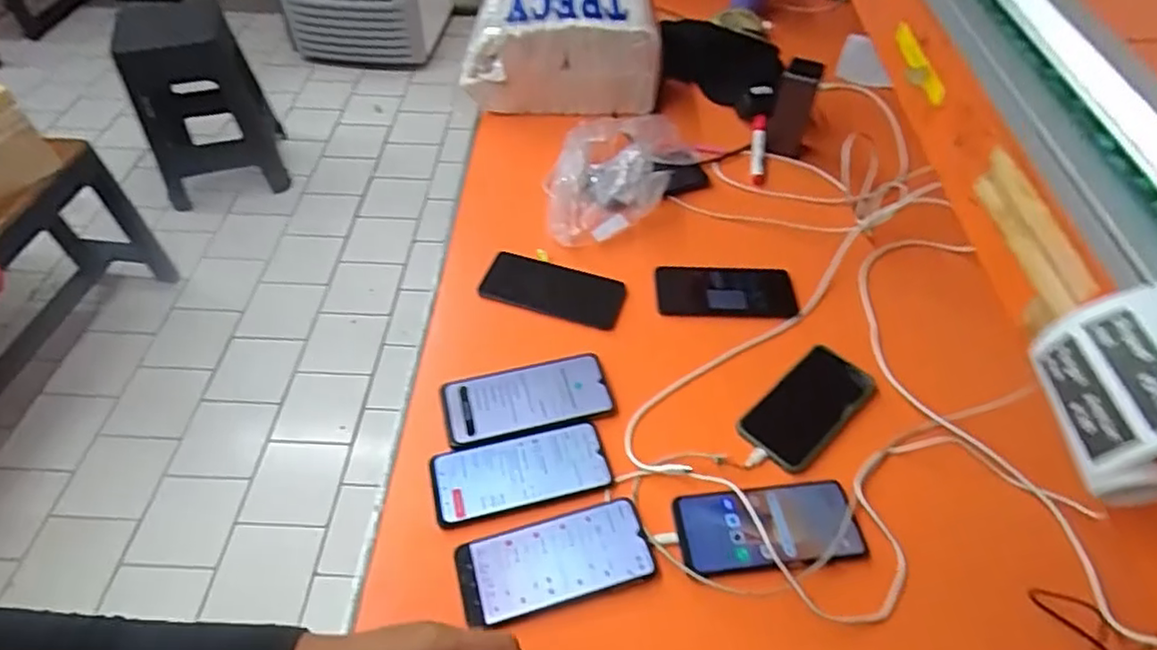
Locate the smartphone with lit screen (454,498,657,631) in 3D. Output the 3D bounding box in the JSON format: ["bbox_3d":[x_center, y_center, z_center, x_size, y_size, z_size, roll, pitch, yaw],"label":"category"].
[{"bbox_3d":[-0.019,0.205,0.565,0.165,0.008,0.074,-12,51,-13],"label":"smartphone with lit screen"}]

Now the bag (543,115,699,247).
[{"bbox_3d":[0.057,-0.194,0.858,0.185,0.080,0.190,5,50,1],"label":"bag"}]

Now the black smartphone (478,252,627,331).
[{"bbox_3d":[-0.029,-0.043,0.777,0.165,0.014,0.071,17,61,8],"label":"black smartphone"}]

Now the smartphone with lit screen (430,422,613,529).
[{"bbox_3d":[-0.055,0.140,0.621,0.165,0.012,0.076,-12,51,-12],"label":"smartphone with lit screen"}]

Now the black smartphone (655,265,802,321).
[{"bbox_3d":[0.179,-0.043,0.788,0.166,0.005,0.074,2,50,-1],"label":"black smartphone"}]

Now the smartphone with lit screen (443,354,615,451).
[{"bbox_3d":[-0.052,0.076,0.673,0.170,0.006,0.081,-12,51,-12],"label":"smartphone with lit screen"}]

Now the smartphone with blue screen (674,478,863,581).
[{"bbox_3d":[0.174,0.184,0.595,0.164,0.008,0.077,-3,50,-6],"label":"smartphone with blue screen"}]

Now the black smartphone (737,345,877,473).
[{"bbox_3d":[0.243,0.083,0.684,0.161,0.008,0.077,-35,59,-27],"label":"black smartphone"}]

